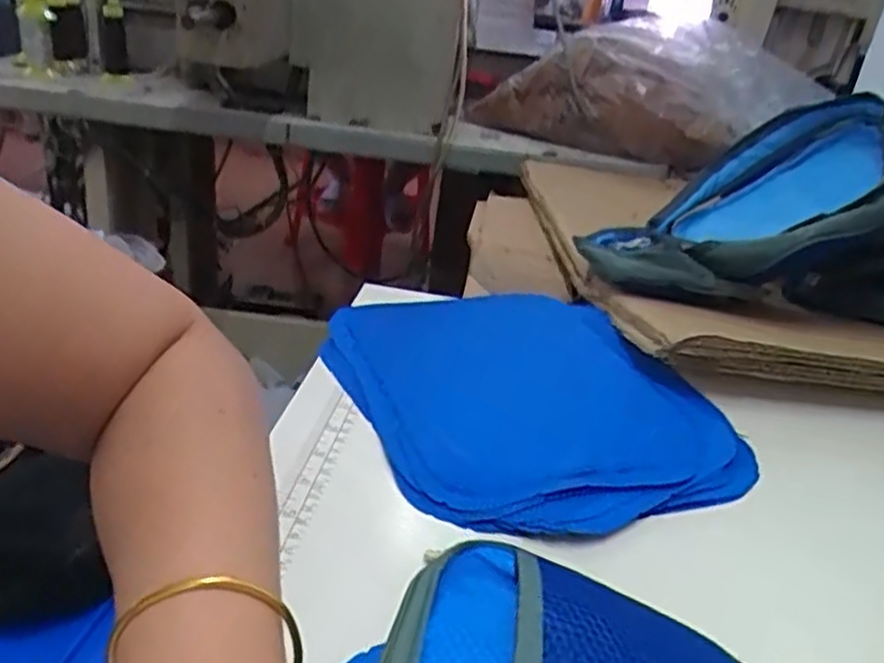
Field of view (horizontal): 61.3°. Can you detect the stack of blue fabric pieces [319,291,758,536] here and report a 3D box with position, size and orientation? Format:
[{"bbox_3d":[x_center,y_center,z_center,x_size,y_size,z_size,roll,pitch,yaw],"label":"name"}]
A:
[{"bbox_3d":[0.053,0.035,0.510,0.225,0.019,0.267,-6,29,-26],"label":"stack of blue fabric pieces"}]

